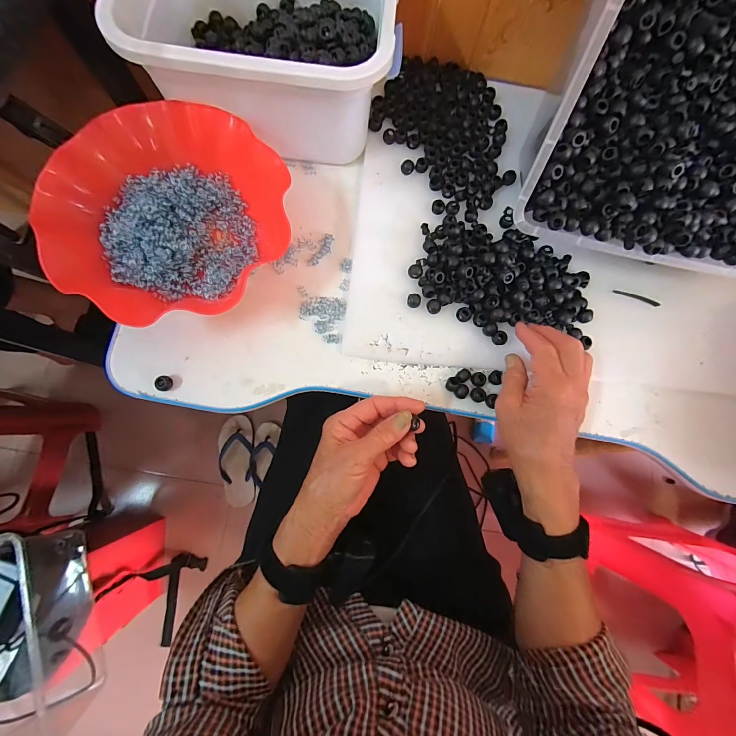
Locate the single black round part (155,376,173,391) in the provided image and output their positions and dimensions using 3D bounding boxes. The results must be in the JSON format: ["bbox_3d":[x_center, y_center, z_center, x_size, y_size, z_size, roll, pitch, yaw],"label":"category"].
[{"bbox_3d":[-0.207,0.016,0.341,0.015,0.013,0.015,0,83,-2],"label":"single black round part"}]

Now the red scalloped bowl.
[{"bbox_3d":[-0.198,-0.155,0.339,0.200,0.065,0.214,0,83,-2],"label":"red scalloped bowl"}]

